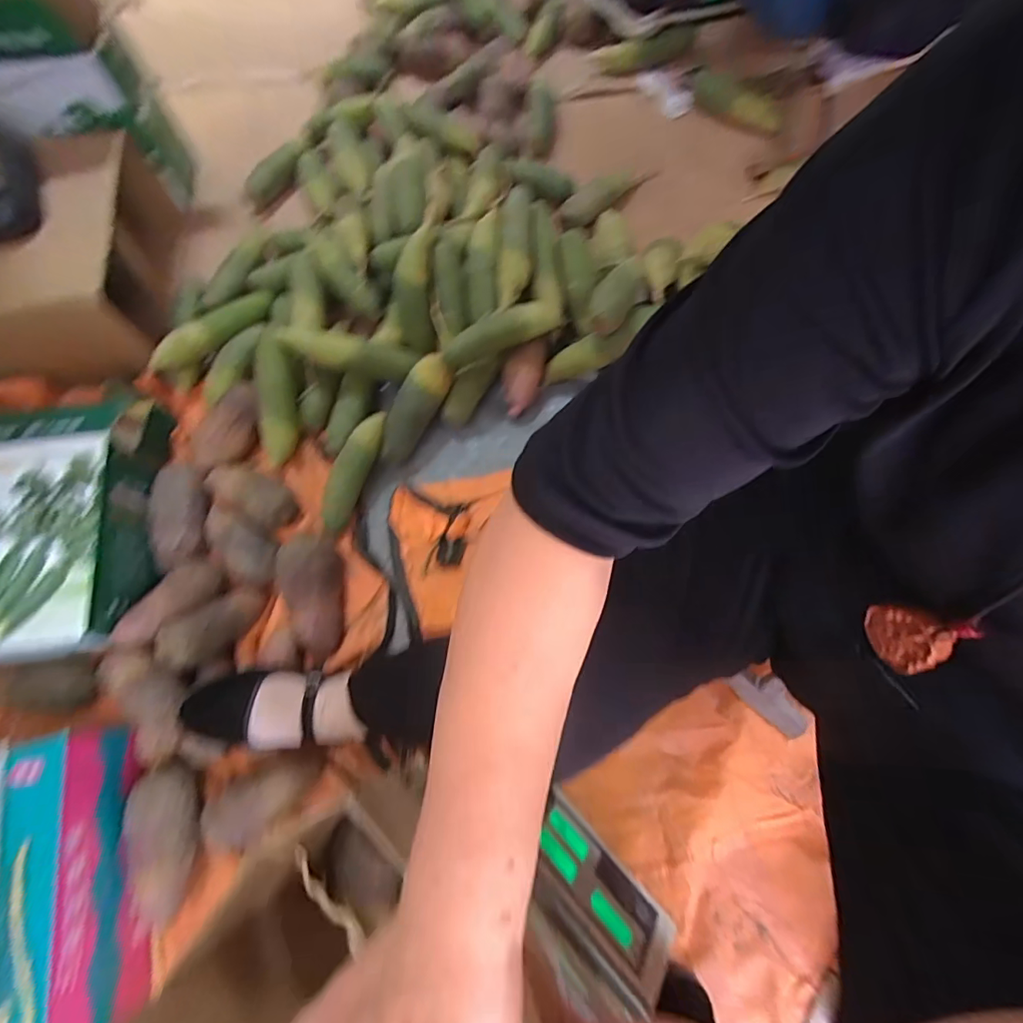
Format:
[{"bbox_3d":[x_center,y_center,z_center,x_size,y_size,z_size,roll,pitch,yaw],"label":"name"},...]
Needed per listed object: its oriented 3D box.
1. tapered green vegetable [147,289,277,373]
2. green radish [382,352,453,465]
[{"bbox_3d":[-0.495,-0.305,0.814,0.046,0.047,0.222,36,75,12],"label":"tapered green vegetable"},{"bbox_3d":[-0.154,-0.160,0.773,0.057,0.056,0.179,34,106,11],"label":"green radish"}]

